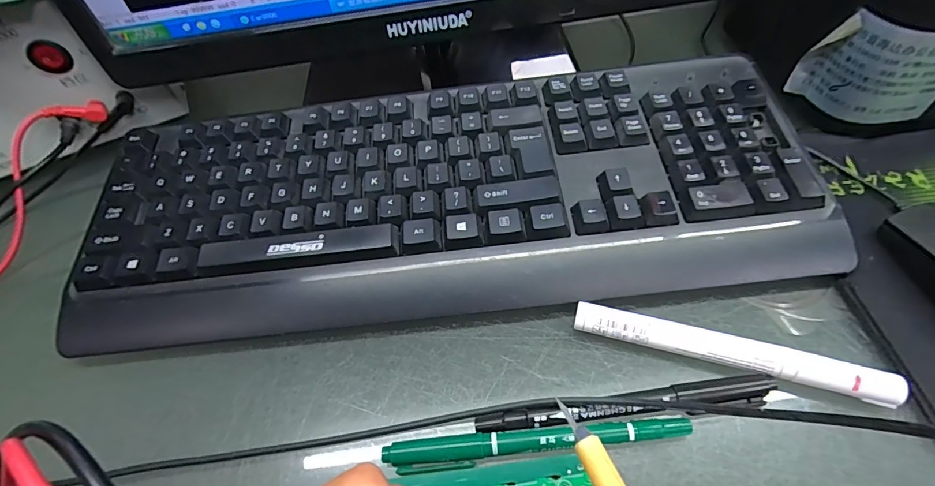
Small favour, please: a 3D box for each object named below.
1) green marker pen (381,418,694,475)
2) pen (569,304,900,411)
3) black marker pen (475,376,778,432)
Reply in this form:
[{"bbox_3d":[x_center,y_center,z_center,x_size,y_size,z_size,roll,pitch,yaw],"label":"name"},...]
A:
[{"bbox_3d":[0.032,0.093,0.197,0.138,0.012,0.013,-6,55,2],"label":"green marker pen"},{"bbox_3d":[0.125,0.054,0.212,0.141,0.017,0.015,12,57,14],"label":"pen"},{"bbox_3d":[0.074,0.077,0.203,0.138,0.013,0.015,-6,55,2],"label":"black marker pen"}]

